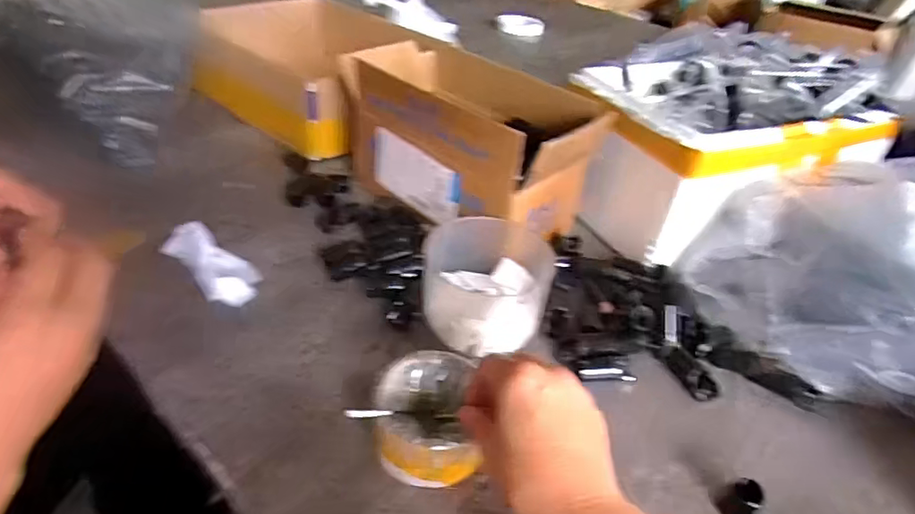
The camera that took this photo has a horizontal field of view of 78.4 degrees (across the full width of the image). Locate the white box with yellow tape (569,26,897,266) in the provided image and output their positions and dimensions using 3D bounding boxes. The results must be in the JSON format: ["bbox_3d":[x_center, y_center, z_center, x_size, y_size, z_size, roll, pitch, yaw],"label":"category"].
[{"bbox_3d":[0.309,-0.138,0.680,0.337,0.166,0.218,-10,40,-20],"label":"white box with yellow tape"}]

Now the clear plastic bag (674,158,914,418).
[{"bbox_3d":[0.435,0.008,0.516,0.325,0.156,0.293,-11,40,-22],"label":"clear plastic bag"}]

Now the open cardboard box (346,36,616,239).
[{"bbox_3d":[0.009,-0.132,0.641,0.285,0.140,0.144,31,44,29],"label":"open cardboard box"}]

